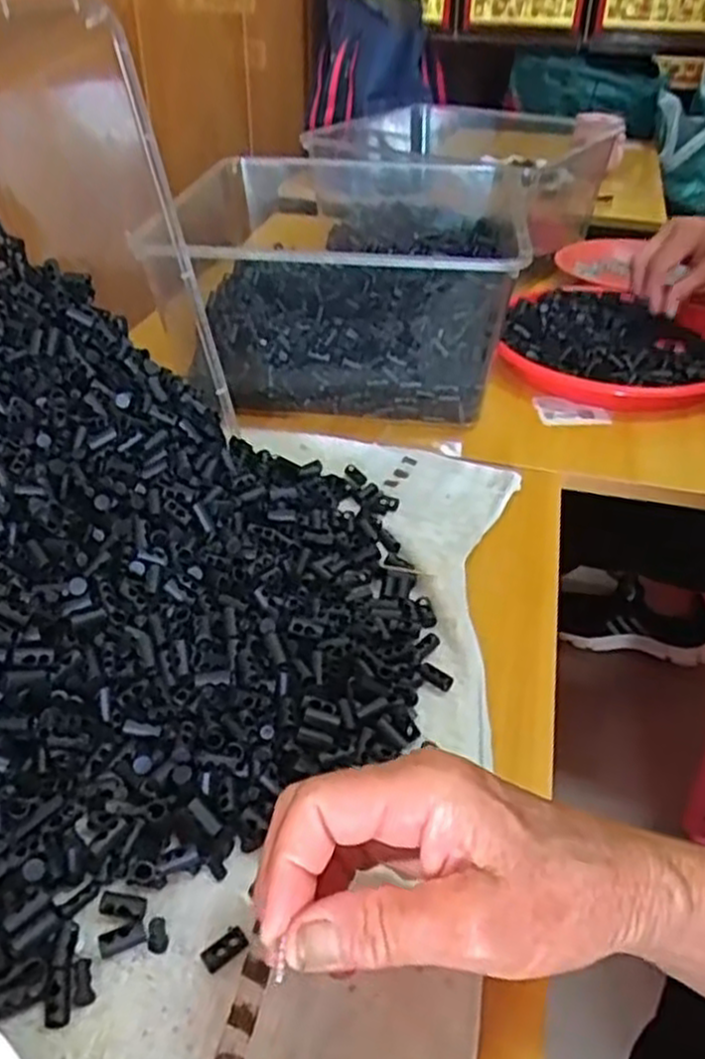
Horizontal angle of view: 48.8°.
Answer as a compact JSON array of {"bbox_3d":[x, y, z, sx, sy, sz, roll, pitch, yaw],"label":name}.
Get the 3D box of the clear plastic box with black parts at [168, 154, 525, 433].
[{"bbox_3d":[0.006,-0.205,0.686,0.259,0.140,0.229,7,38,6],"label":"clear plastic box with black parts"}]

